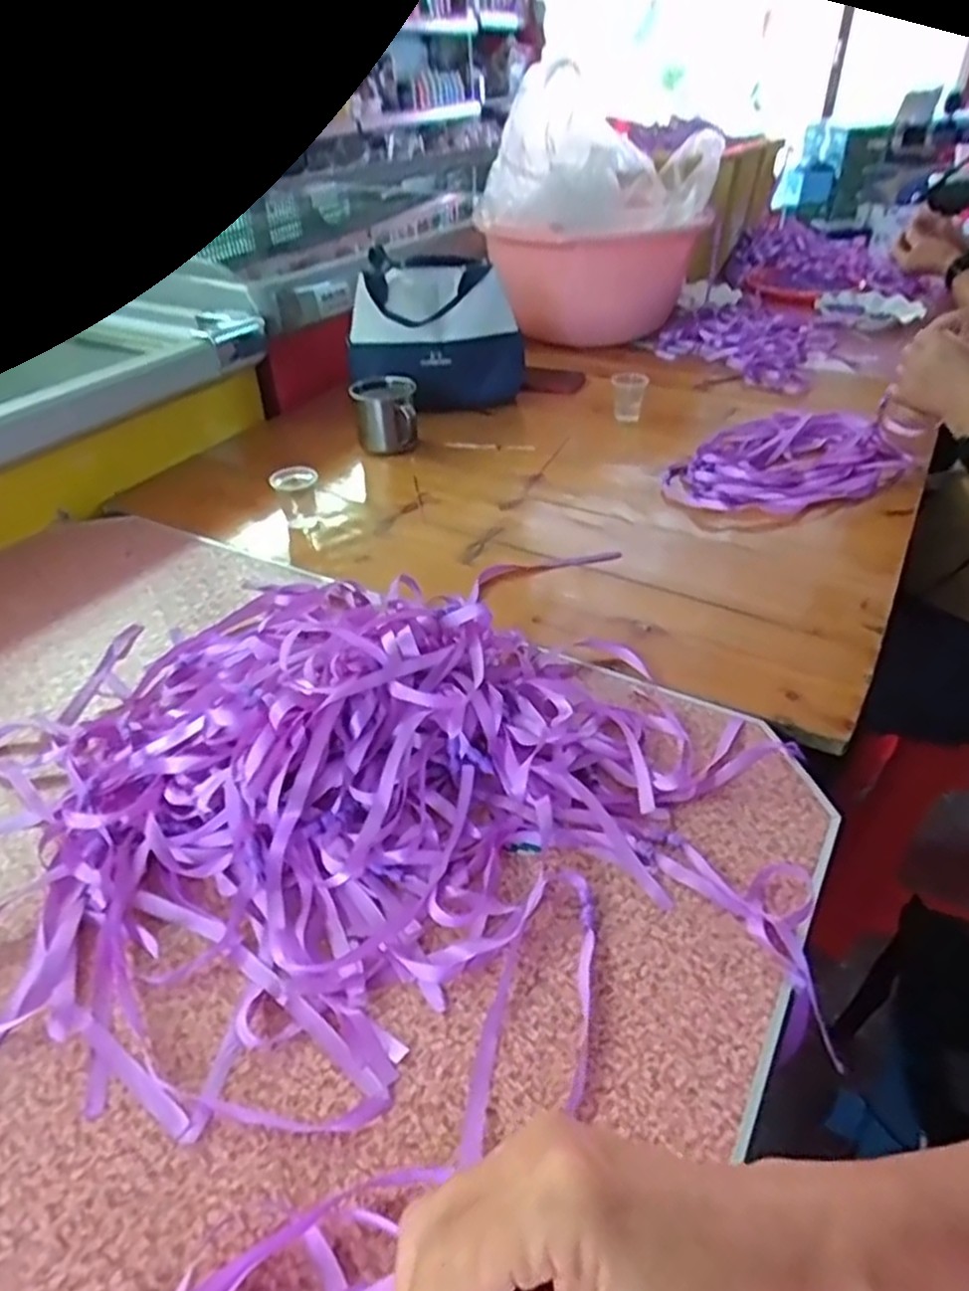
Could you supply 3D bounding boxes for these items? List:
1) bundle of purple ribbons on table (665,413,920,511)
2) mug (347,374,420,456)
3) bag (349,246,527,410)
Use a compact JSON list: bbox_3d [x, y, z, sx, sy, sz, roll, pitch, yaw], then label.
[{"bbox_3d":[0.385,-0.231,0.958,0.337,0.027,0.195,-18,40,-19],"label":"bundle of purple ribbons on table"},{"bbox_3d":[-0.132,-0.302,1.011,0.084,0.085,0.076,-4,38,-3],"label":"mug"},{"bbox_3d":[-0.073,-0.461,1.135,0.255,0.192,0.134,-10,38,-11],"label":"bag"}]

